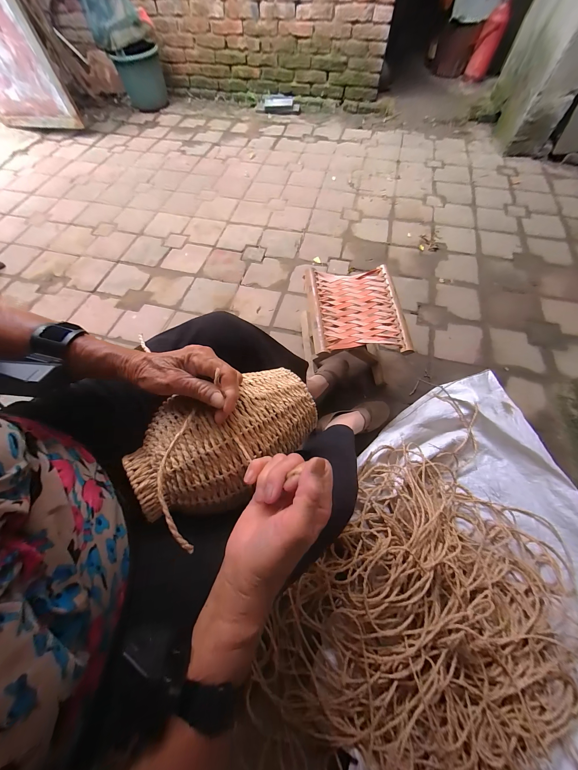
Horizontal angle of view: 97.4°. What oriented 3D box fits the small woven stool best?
[{"bbox_3d":[0.192,-0.160,0.840,0.277,0.253,0.333,-4,64,0],"label":"small woven stool"}]

